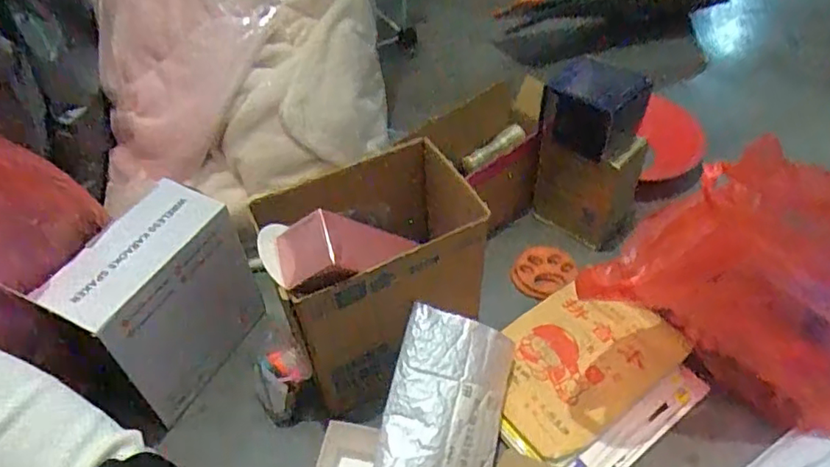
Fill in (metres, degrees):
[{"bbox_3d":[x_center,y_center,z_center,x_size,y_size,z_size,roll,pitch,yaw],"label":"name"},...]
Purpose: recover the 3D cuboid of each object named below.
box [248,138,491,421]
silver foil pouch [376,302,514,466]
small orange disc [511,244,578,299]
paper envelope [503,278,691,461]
[{"bbox_3d":[-0.032,0.041,0.521,0.162,0.183,0.130,-19,49,-14],"label":"box"},{"bbox_3d":[0.030,0.142,0.472,0.103,0.020,0.143,21,71,-16],"label":"silver foil pouch"},{"bbox_3d":[0.145,0.042,0.655,0.060,0.018,0.073,46,77,-3],"label":"small orange disc"},{"bbox_3d":[0.155,0.119,0.555,0.190,0.014,0.128,-31,53,-23],"label":"paper envelope"}]

